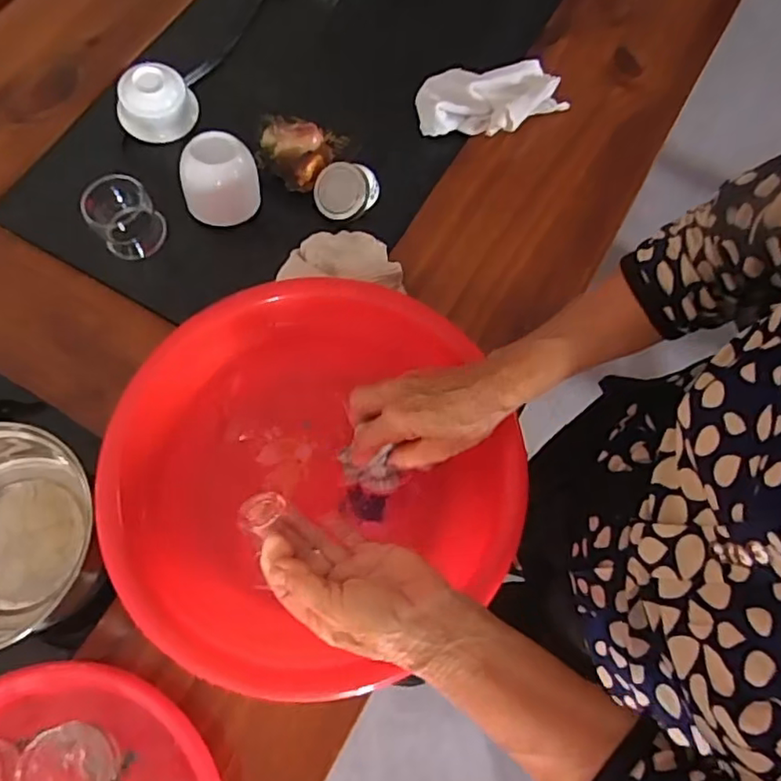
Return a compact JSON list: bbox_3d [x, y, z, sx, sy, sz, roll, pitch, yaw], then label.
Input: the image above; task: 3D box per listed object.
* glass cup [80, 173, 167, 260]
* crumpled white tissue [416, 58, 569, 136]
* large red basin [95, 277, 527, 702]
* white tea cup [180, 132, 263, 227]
[{"bbox_3d":[-0.264,-0.174,0.600,0.061,0.054,0.057,0,69,0],"label":"glass cup"},{"bbox_3d":[0.111,-0.316,0.656,0.162,0.040,0.078,5,69,2],"label":"crumpled white tissue"},{"bbox_3d":[-0.069,0.064,0.474,0.270,0.078,0.295,0,69,0],"label":"large red basin"},{"bbox_3d":[-0.173,-0.214,0.610,0.076,0.063,0.063,-4,69,-1],"label":"white tea cup"}]

